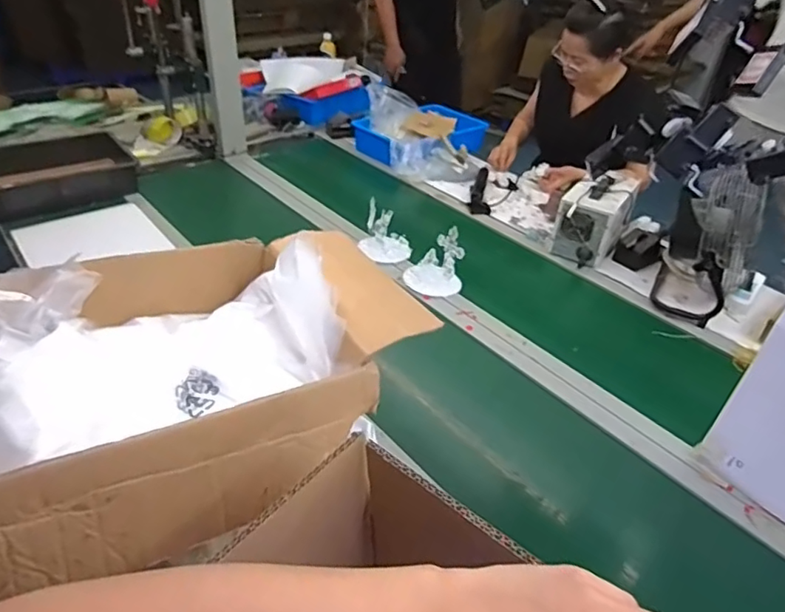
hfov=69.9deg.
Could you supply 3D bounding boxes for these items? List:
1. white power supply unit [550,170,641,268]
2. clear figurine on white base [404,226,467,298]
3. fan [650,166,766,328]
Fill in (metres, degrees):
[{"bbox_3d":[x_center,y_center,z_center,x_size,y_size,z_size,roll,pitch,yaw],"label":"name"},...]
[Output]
[{"bbox_3d":[0.516,-0.233,1.427,0.135,0.148,0.249,26,42,27],"label":"white power supply unit"},{"bbox_3d":[0.094,-0.100,1.251,0.132,0.103,0.124,7,37,4],"label":"clear figurine on white base"},{"bbox_3d":[0.681,-0.128,1.204,0.164,0.259,0.227,22,40,23],"label":"fan"}]

